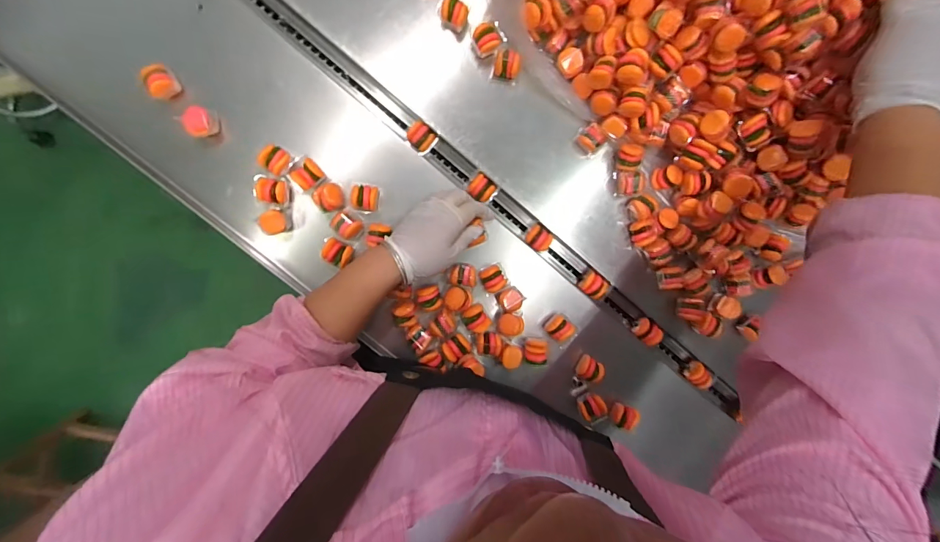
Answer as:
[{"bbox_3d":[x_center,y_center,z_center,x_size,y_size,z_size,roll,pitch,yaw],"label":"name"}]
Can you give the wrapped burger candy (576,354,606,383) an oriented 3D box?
[{"bbox_3d":[0.163,0.133,0.555,0.033,0.035,0.029,34,89,-6],"label":"wrapped burger candy"}]

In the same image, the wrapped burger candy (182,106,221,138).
[{"bbox_3d":[-0.320,-0.177,0.488,0.027,0.030,0.033,31,89,-6],"label":"wrapped burger candy"}]

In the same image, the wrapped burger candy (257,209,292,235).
[{"bbox_3d":[-0.237,-0.060,0.501,0.029,0.028,0.028,0,92,-5],"label":"wrapped burger candy"}]

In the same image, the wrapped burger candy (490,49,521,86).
[{"bbox_3d":[0.047,-0.258,0.515,0.033,0.030,0.032,12,91,-6],"label":"wrapped burger candy"}]

